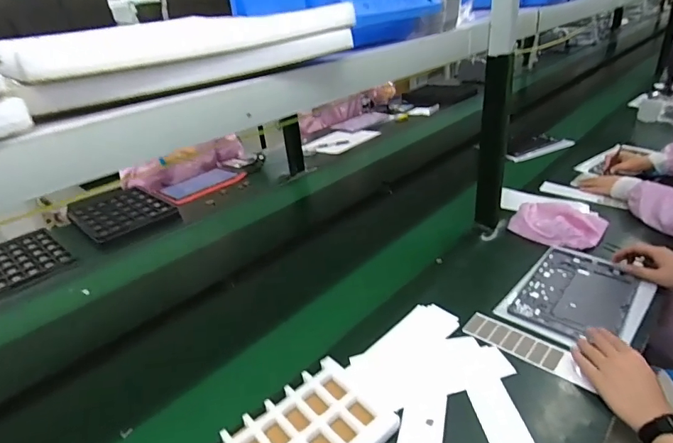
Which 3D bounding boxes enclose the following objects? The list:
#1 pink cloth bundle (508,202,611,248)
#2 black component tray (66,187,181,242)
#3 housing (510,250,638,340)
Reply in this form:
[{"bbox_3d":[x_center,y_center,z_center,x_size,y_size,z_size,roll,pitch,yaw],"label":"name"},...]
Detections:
[{"bbox_3d":[0.526,0.004,1.020,0.189,0.038,0.184,19,38,37],"label":"pink cloth bundle"},{"bbox_3d":[-0.669,-0.029,1.313,0.347,0.030,0.225,19,37,37],"label":"black component tray"},{"bbox_3d":[0.464,0.131,0.828,0.172,0.015,0.255,20,38,39],"label":"housing"}]

